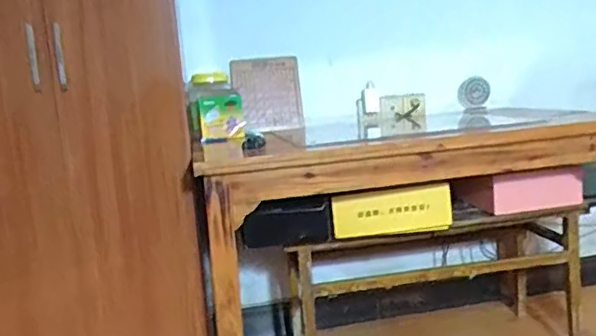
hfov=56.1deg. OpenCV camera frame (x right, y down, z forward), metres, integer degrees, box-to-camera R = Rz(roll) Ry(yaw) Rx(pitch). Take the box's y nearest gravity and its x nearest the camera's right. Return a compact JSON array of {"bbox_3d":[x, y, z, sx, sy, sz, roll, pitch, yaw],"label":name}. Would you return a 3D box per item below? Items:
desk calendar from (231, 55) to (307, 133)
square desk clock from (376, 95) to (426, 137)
[{"bbox_3d":[-0.088,-0.231,1.758,0.231,0.230,0.030,-10,6,-28],"label":"desk calendar"},{"bbox_3d":[0.360,-0.181,1.919,0.174,0.132,0.021,-7,23,-13],"label":"square desk clock"}]

